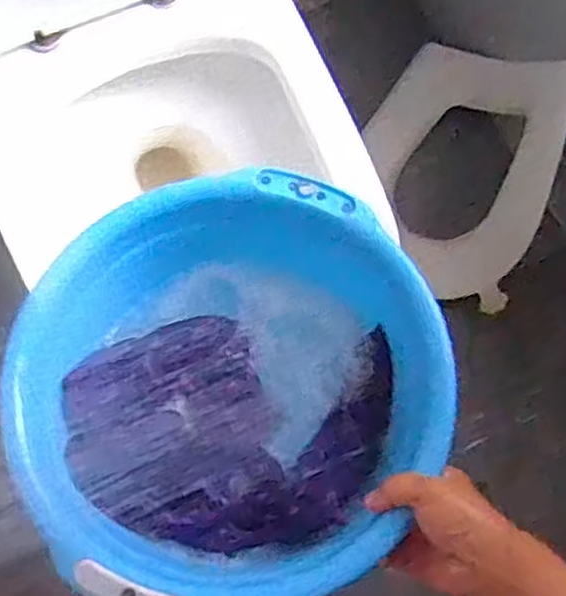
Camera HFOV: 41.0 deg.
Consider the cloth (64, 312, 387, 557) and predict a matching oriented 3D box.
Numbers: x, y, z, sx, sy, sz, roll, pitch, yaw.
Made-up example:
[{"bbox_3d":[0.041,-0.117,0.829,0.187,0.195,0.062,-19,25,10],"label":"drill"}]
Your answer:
[{"bbox_3d":[-0.045,0.111,0.639,0.259,0.033,0.187,11,72,1],"label":"cloth"}]

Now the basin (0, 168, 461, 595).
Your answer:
[{"bbox_3d":[-0.042,0.071,0.591,0.310,0.107,0.307,1,73,-2],"label":"basin"}]

